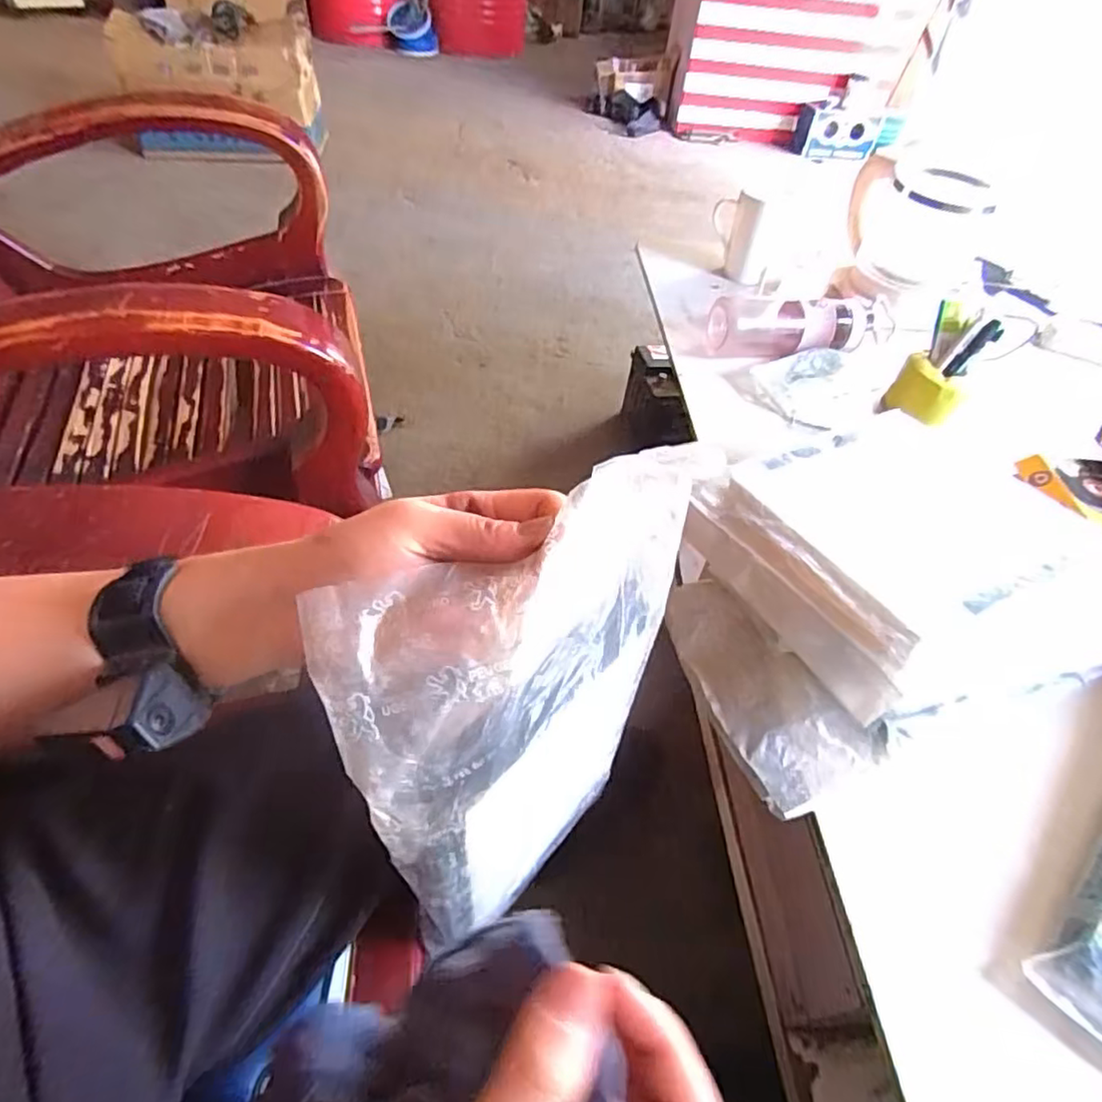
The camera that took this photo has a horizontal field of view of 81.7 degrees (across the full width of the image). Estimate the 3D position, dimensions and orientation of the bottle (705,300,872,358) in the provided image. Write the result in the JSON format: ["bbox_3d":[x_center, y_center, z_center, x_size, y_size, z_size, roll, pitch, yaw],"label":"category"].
[{"bbox_3d":[0.326,-0.304,0.871,0.221,0.057,0.065,-1,49,-6],"label":"bottle"}]

